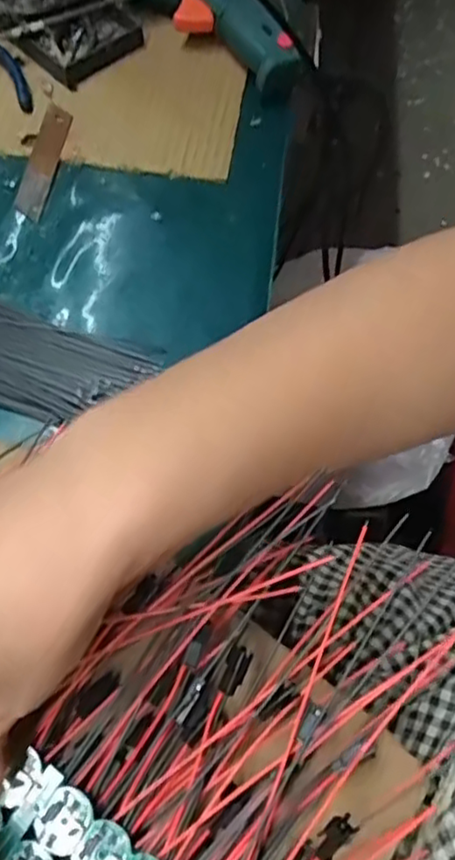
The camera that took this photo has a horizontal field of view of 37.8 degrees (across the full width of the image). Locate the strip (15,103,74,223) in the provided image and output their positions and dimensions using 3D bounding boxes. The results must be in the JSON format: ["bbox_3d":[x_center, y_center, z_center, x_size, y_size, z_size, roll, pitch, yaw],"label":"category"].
[{"bbox_3d":[-0.116,-0.172,0.421,0.018,0.004,0.093,8,64,2],"label":"strip"}]

